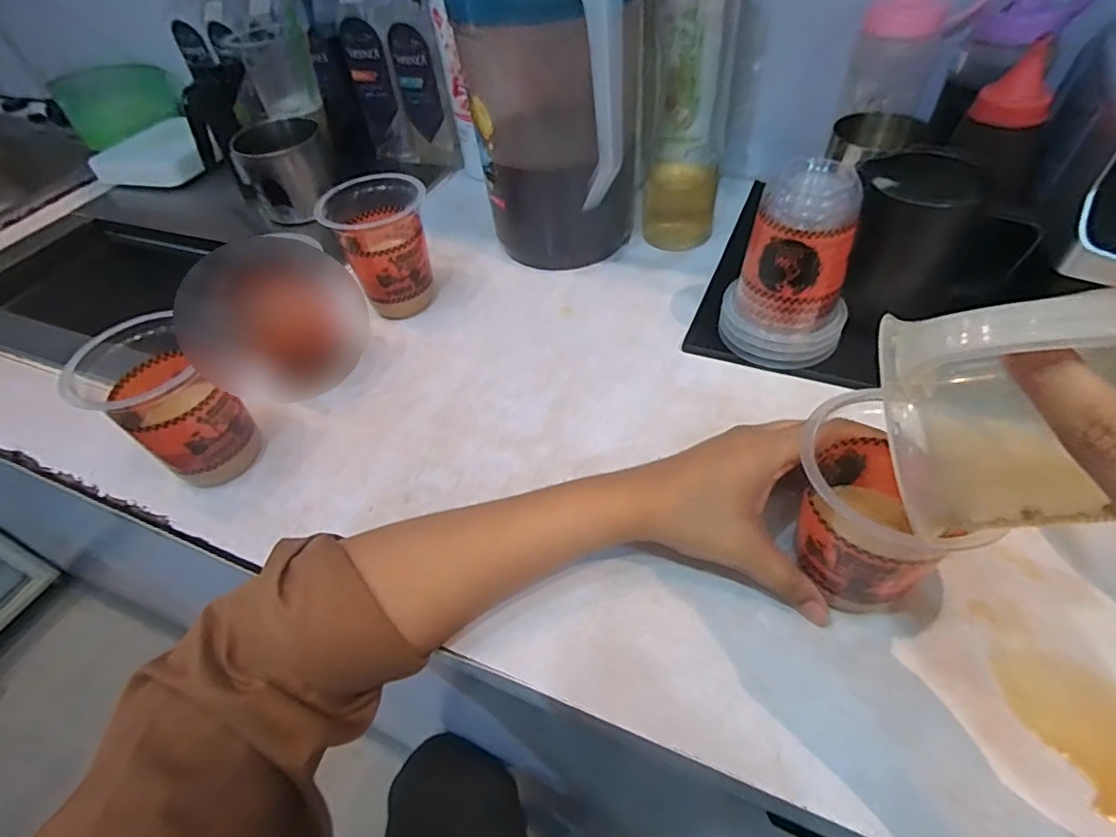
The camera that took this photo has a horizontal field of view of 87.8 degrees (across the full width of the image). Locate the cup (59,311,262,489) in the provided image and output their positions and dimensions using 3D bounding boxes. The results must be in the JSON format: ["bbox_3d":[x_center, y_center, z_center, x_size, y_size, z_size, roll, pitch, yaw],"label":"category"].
[{"bbox_3d":[-0.264,-0.003,0.404,0.080,0.102,0.078,-3,48,3],"label":"cup"}]

